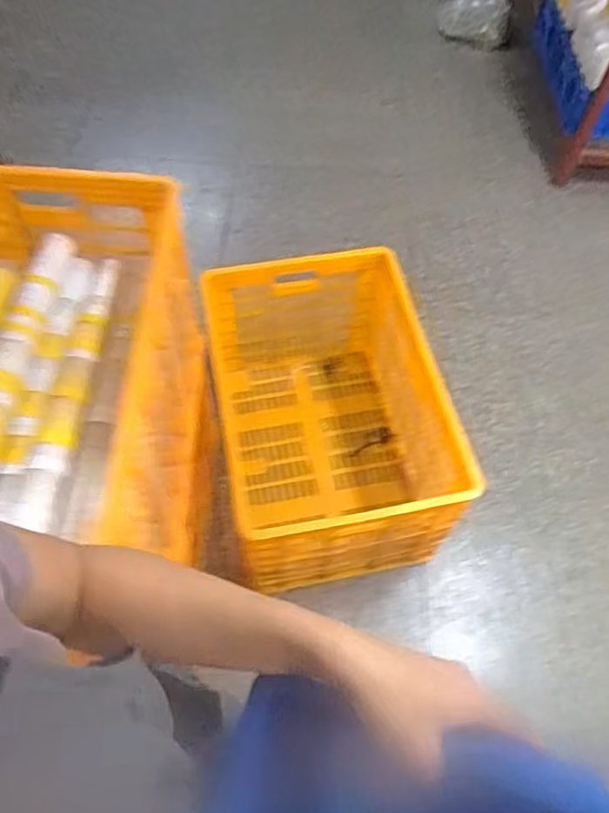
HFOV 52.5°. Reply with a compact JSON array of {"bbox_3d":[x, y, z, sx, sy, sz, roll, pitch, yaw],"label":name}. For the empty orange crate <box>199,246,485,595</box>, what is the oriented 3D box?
[{"bbox_3d":[0.068,0.021,1.439,0.498,0.406,0.644,-9,59,-6],"label":"empty orange crate"}]

